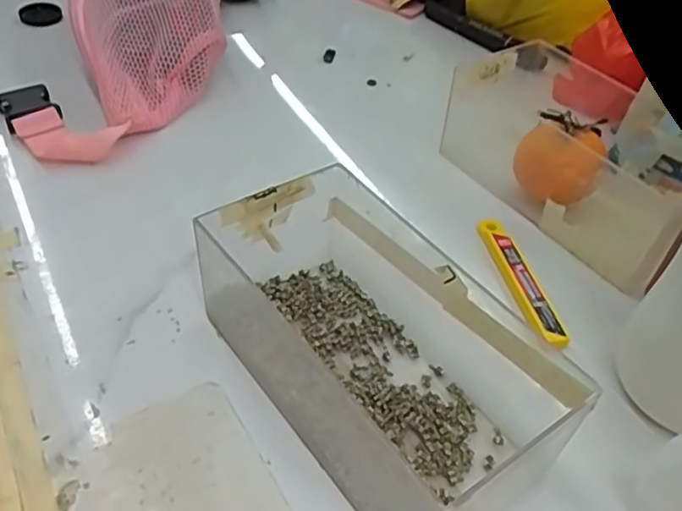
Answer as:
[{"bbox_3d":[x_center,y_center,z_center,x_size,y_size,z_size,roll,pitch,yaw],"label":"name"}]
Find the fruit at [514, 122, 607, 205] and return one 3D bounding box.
[{"bbox_3d":[0.144,-0.058,0.439,0.056,0.050,0.056,23,46,17],"label":"fruit"}]

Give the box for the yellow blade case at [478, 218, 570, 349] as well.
[{"bbox_3d":[0.107,0.013,0.397,0.020,0.005,0.103,-5,45,-12],"label":"yellow blade case"}]

